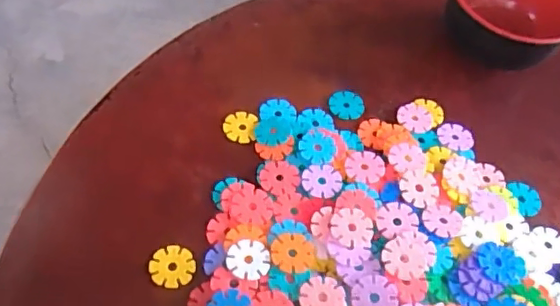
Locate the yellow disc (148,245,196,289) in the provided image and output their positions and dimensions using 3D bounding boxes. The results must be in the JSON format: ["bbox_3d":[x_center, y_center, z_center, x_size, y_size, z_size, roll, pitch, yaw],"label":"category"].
[{"bbox_3d":[-0.078,0.082,0.412,0.032,0.004,0.030,3,54,-4],"label":"yellow disc"}]

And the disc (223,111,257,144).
[{"bbox_3d":[-0.035,-0.023,0.491,0.028,0.004,0.031,4,54,-3],"label":"disc"}]

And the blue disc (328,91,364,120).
[{"bbox_3d":[0.061,-0.044,0.522,0.031,0.005,0.030,5,54,-3],"label":"blue disc"}]

